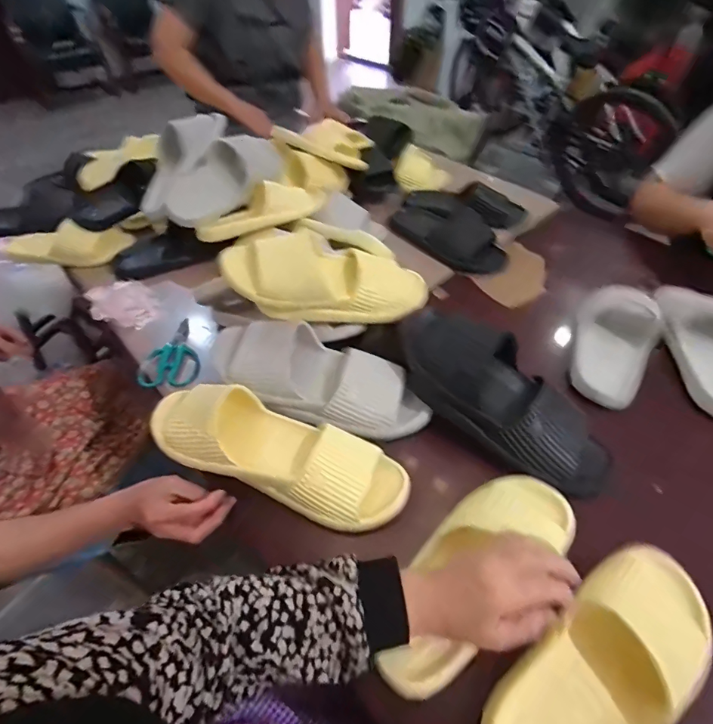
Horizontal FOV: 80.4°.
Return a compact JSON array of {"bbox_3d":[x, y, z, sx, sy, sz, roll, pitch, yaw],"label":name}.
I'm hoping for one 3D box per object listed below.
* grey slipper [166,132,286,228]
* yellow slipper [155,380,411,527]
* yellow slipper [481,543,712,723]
[{"bbox_3d":[-0.259,-0.356,0.809,0.258,0.102,0.092,-44,58,-16],"label":"grey slipper"},{"bbox_3d":[-0.098,0.106,0.506,0.314,0.076,0.101,14,49,15],"label":"yellow slipper"},{"bbox_3d":[0.225,0.276,0.375,0.259,0.054,0.106,-31,53,-24],"label":"yellow slipper"}]

